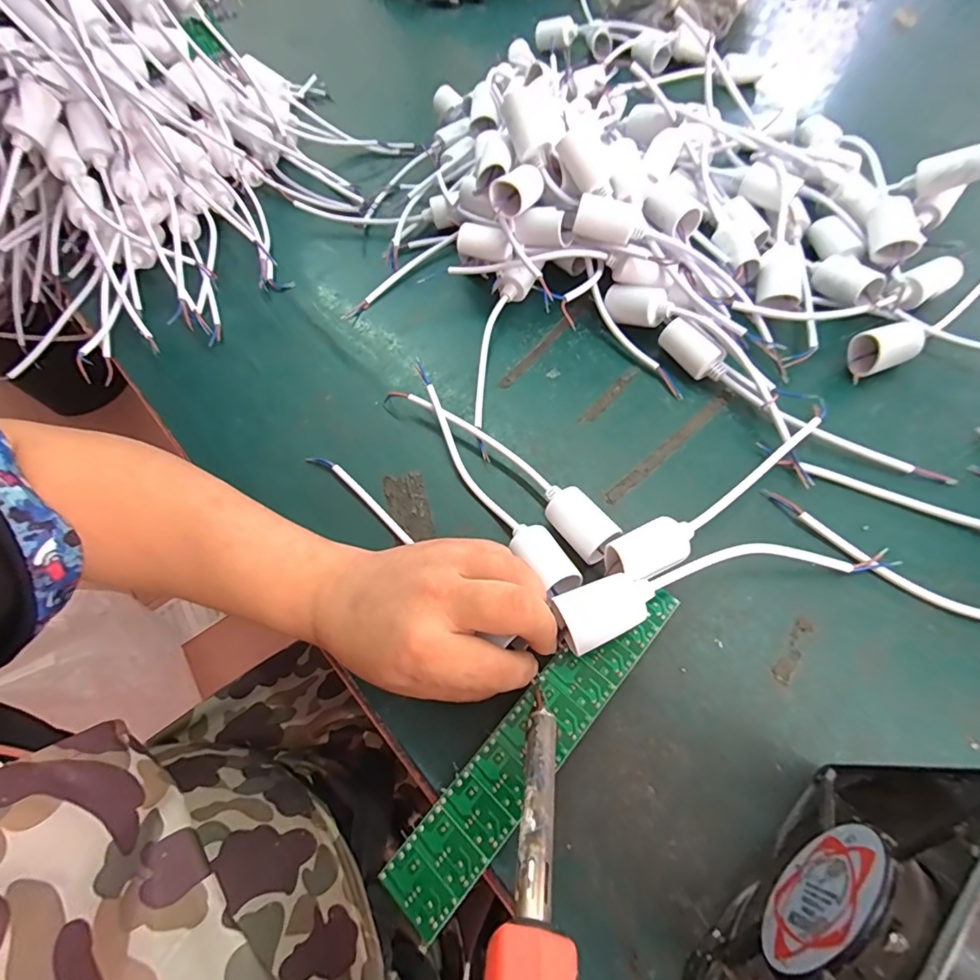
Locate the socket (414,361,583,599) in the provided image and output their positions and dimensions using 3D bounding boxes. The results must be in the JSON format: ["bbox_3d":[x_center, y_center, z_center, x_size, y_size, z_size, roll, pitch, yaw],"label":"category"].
[{"bbox_3d":[-0.010,-0.018,0.335,0.021,0.032,0.218,-29,63,-11],"label":"socket"}]

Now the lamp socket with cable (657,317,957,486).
[{"bbox_3d":[0.208,-0.058,0.336,0.205,0.030,0.029,35,69,20],"label":"lamp socket with cable"}]

